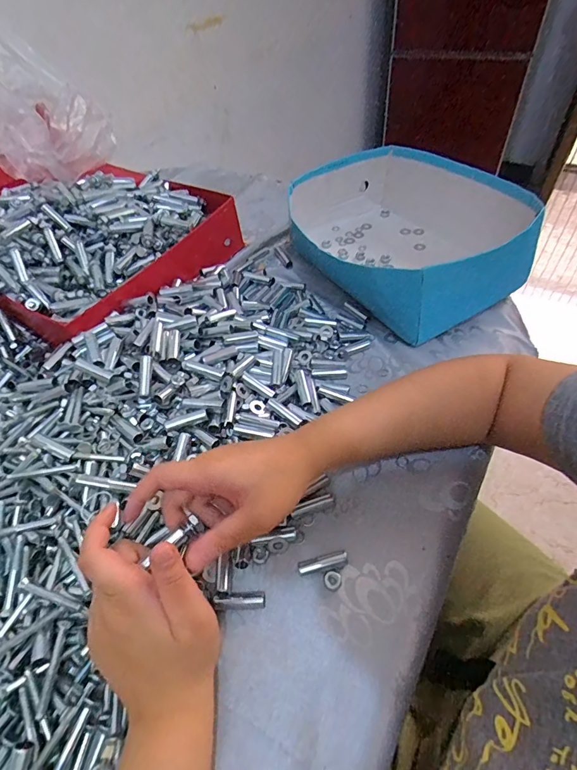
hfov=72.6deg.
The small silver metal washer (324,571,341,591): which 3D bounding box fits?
[{"bbox_3d":[0.035,0.153,0.309,0.013,0.008,0.014,22,57,20],"label":"small silver metal washer"}]

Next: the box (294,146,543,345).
[{"bbox_3d":[0.147,-0.209,0.524,0.250,0.094,0.304,-22,52,-12],"label":"box"}]

